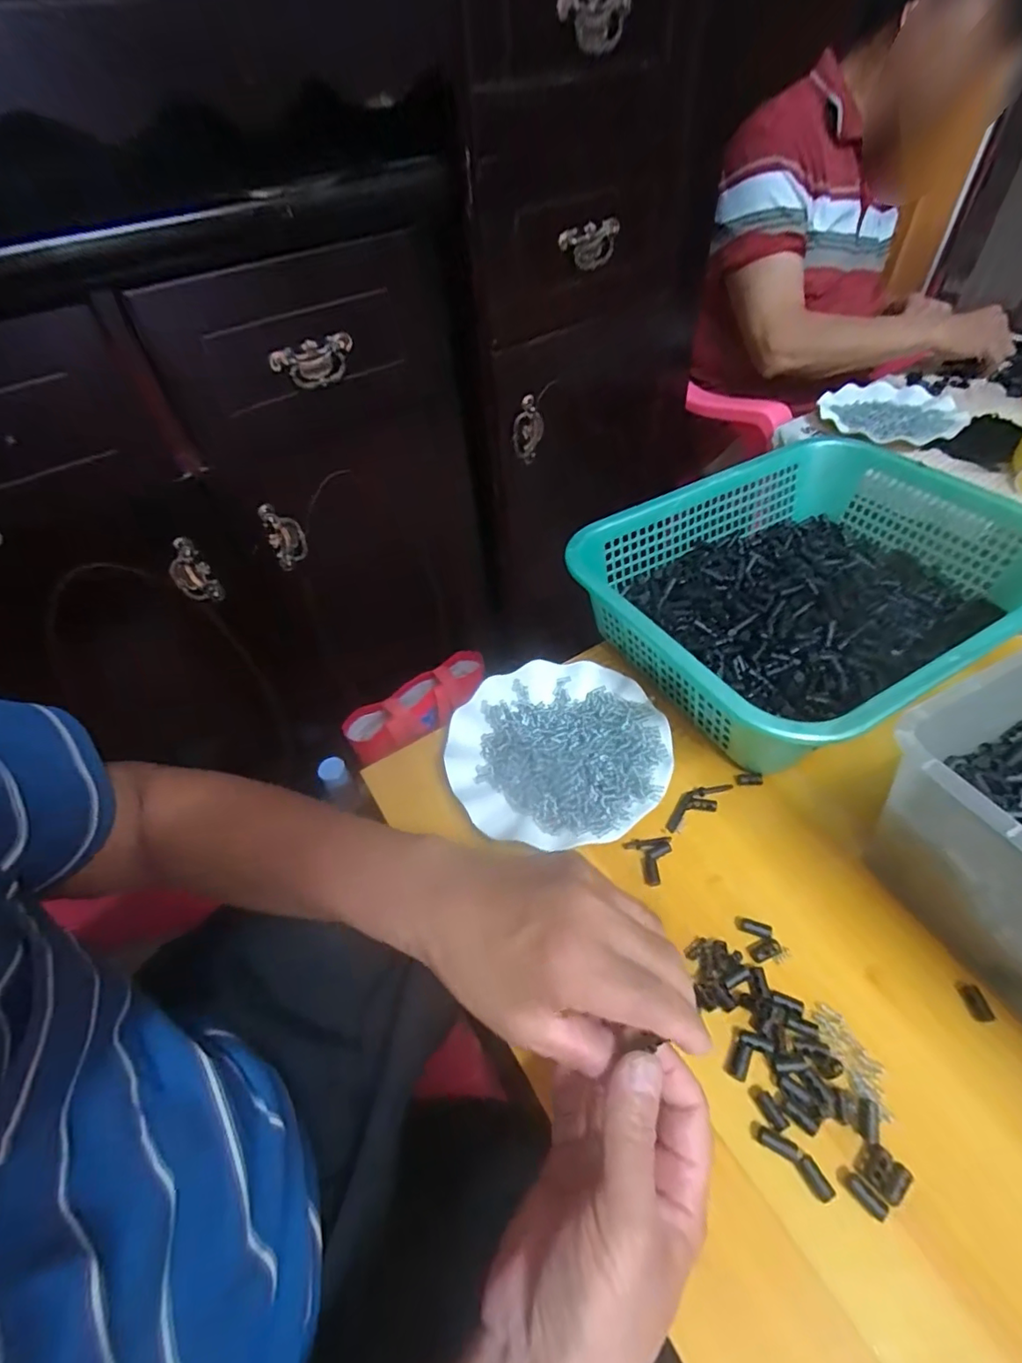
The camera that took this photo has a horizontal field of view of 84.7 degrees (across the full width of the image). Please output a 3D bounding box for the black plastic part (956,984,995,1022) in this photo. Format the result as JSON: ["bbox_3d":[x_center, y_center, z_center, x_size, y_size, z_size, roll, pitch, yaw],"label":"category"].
[{"bbox_3d":[0.283,0.195,0.341,0.009,0.006,0.021,-8,48,-2],"label":"black plastic part"}]

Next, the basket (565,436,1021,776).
[{"bbox_3d":[0.279,-0.088,0.531,0.379,0.100,0.292,-26,51,-17],"label":"basket"}]

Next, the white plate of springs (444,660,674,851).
[{"bbox_3d":[0.040,0.058,0.478,0.177,0.024,0.178,-3,48,3],"label":"white plate of springs"}]

